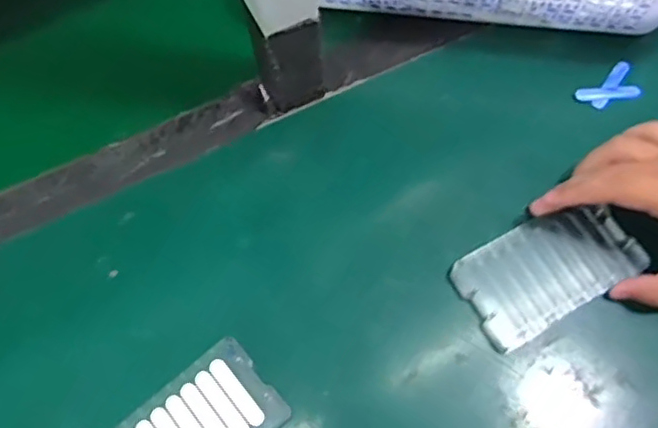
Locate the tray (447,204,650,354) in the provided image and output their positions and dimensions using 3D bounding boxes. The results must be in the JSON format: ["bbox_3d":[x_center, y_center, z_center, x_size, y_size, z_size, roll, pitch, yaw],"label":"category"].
[{"bbox_3d":[0.154,0.037,0.438,0.123,0.014,0.067,-28,67,-9],"label":"tray"}]

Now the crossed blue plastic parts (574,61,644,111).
[{"bbox_3d":[0.228,-0.100,0.501,0.055,0.006,0.031,-34,68,-12],"label":"crossed blue plastic parts"}]

